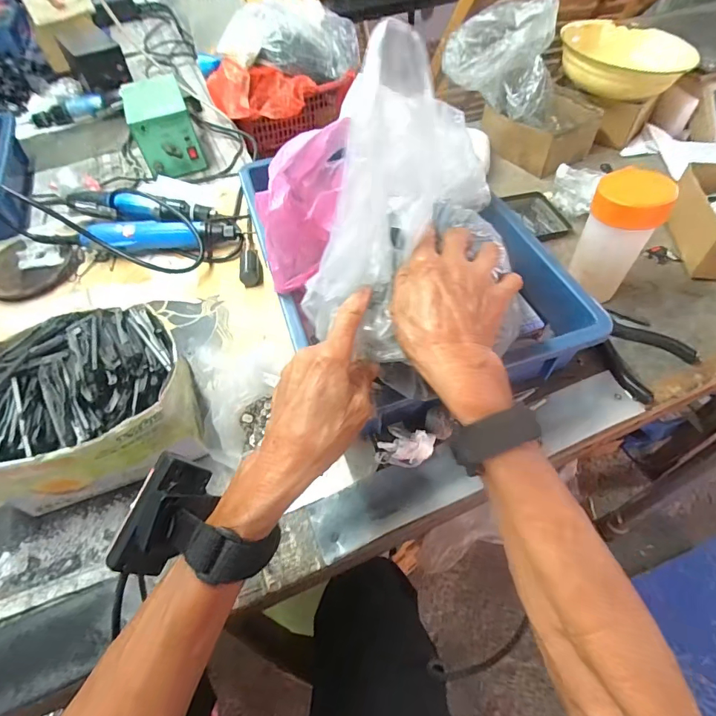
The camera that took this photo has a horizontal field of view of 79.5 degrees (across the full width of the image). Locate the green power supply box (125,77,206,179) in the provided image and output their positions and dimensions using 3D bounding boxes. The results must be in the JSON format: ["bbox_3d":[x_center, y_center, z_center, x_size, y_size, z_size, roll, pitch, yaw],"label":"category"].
[{"bbox_3d":[-0.318,-0.377,0.703,0.094,0.097,0.115,-19,55,-11],"label":"green power supply box"}]

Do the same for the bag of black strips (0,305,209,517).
[{"bbox_3d":[-0.243,0.044,0.393,0.174,0.110,0.155,-28,57,-17],"label":"bag of black strips"}]

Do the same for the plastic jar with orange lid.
[{"bbox_3d":[0.279,-0.134,0.467,0.067,0.129,0.061,28,60,22],"label":"plastic jar with orange lid"}]

